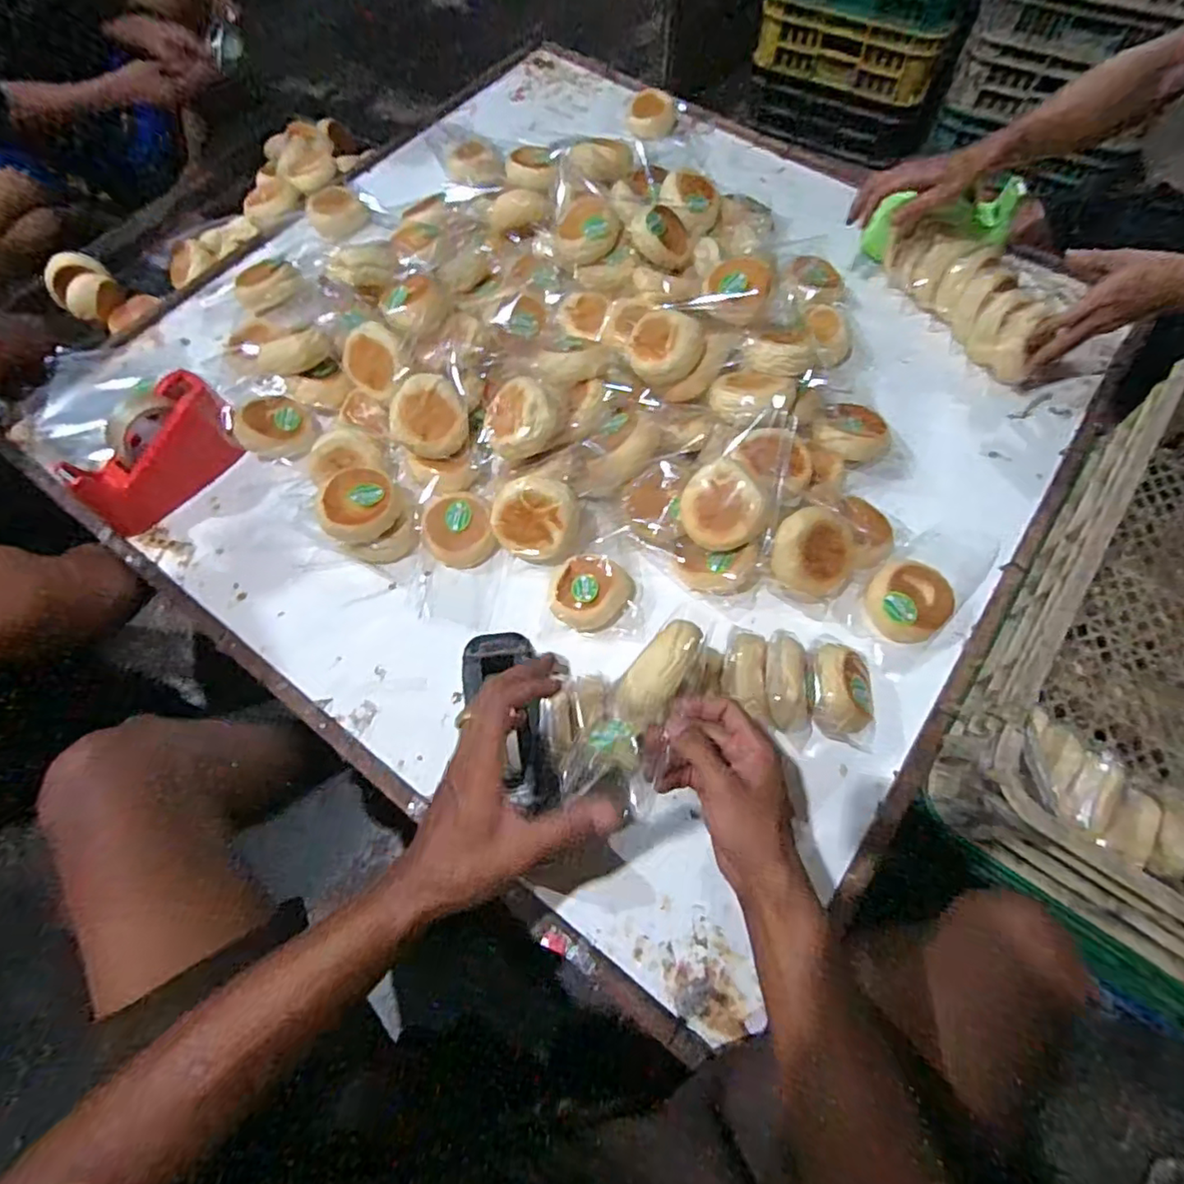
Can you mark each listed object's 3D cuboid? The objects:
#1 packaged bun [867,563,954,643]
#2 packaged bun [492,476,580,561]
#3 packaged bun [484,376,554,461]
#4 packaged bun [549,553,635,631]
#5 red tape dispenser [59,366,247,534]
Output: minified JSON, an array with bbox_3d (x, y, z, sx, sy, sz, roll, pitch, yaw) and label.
[{"bbox_3d":[0.368,0.011,0.695,0.098,0.039,0.088,-18,66,-8],"label":"packaged bun"},{"bbox_3d":[-0.066,-0.091,0.721,0.101,0.096,0.048,13,24,3],"label":"packaged bun"},{"bbox_3d":[-0.083,-0.204,0.713,0.092,0.050,0.092,40,109,37],"label":"packaged bun"},{"bbox_3d":[0.003,0.000,0.705,0.089,0.040,0.096,0,65,0],"label":"packaged bun"},{"bbox_3d":[-0.545,-0.173,0.762,0.198,0.101,0.071,-41,71,-16],"label":"red tape dispenser"}]

